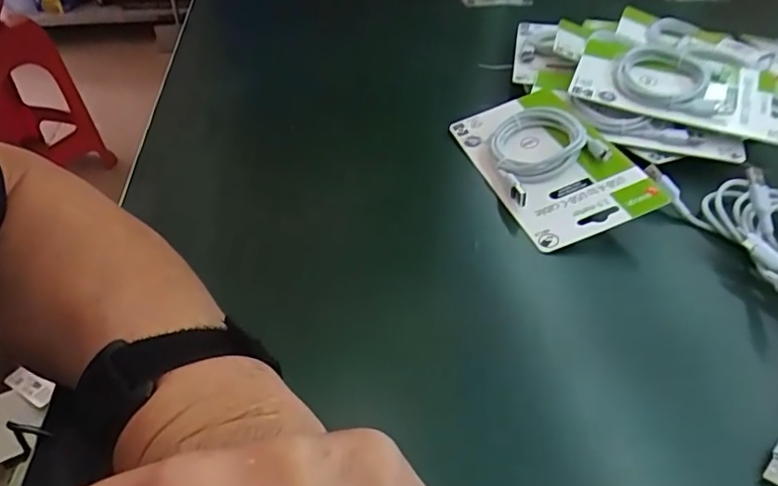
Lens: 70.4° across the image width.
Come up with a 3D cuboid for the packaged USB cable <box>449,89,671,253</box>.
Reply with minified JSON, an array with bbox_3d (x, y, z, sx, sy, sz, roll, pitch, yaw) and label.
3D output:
[{"bbox_3d":[0.124,-0.067,0.436,0.094,0.018,0.174,-27,52,1],"label":"packaged USB cable"}]

